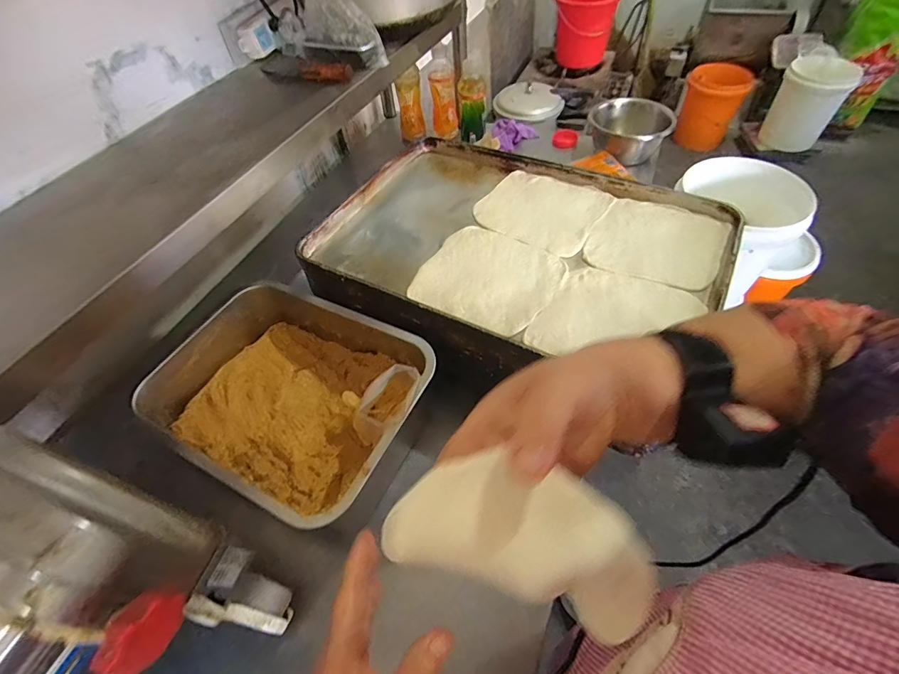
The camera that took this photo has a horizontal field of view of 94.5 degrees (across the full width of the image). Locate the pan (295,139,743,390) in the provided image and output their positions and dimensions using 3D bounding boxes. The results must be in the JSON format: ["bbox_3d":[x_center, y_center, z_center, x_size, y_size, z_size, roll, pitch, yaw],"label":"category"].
[{"bbox_3d":[0.100,-0.141,0.676,0.598,0.071,0.423,25,58,21],"label":"pan"}]

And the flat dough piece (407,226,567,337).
[{"bbox_3d":[0.055,-0.091,0.619,0.193,0.010,0.185,25,58,21],"label":"flat dough piece"}]

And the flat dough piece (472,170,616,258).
[{"bbox_3d":[0.159,-0.226,0.725,0.196,0.014,0.182,28,59,23],"label":"flat dough piece"}]

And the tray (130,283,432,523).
[{"bbox_3d":[-0.212,0.081,0.574,0.352,0.130,0.256,22,57,20],"label":"tray"}]

